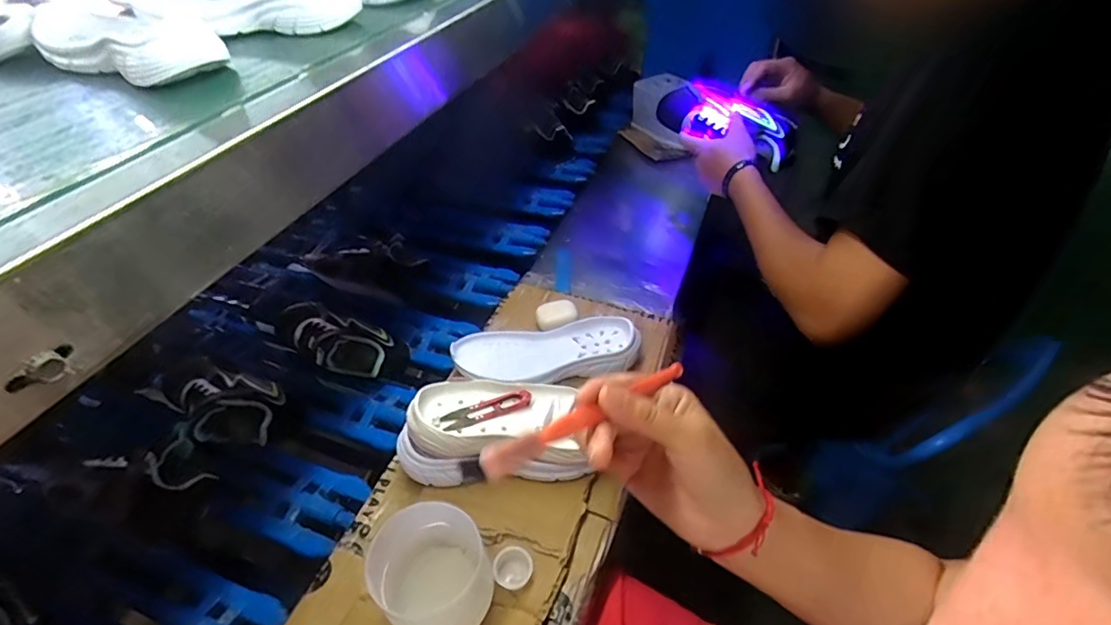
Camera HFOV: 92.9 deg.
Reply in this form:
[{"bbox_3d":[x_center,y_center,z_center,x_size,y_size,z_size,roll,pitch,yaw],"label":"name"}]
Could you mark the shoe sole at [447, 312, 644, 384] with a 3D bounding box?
[{"bbox_3d":[-0.010,0.049,0.689,0.235,0.035,0.085,-8,43,-5],"label":"shoe sole"}]

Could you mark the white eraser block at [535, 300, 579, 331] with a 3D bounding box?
[{"bbox_3d":[0.003,0.002,0.748,0.063,0.024,0.035,-23,46,-20],"label":"white eraser block"}]

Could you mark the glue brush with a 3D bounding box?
[{"bbox_3d":[0.023,0.050,0.276,0.016,0.017,0.172,28,22,29],"label":"glue brush"}]

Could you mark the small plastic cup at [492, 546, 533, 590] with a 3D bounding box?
[{"bbox_3d":[-0.040,0.241,0.500,0.036,0.009,0.036,-2,43,1],"label":"small plastic cup"}]

